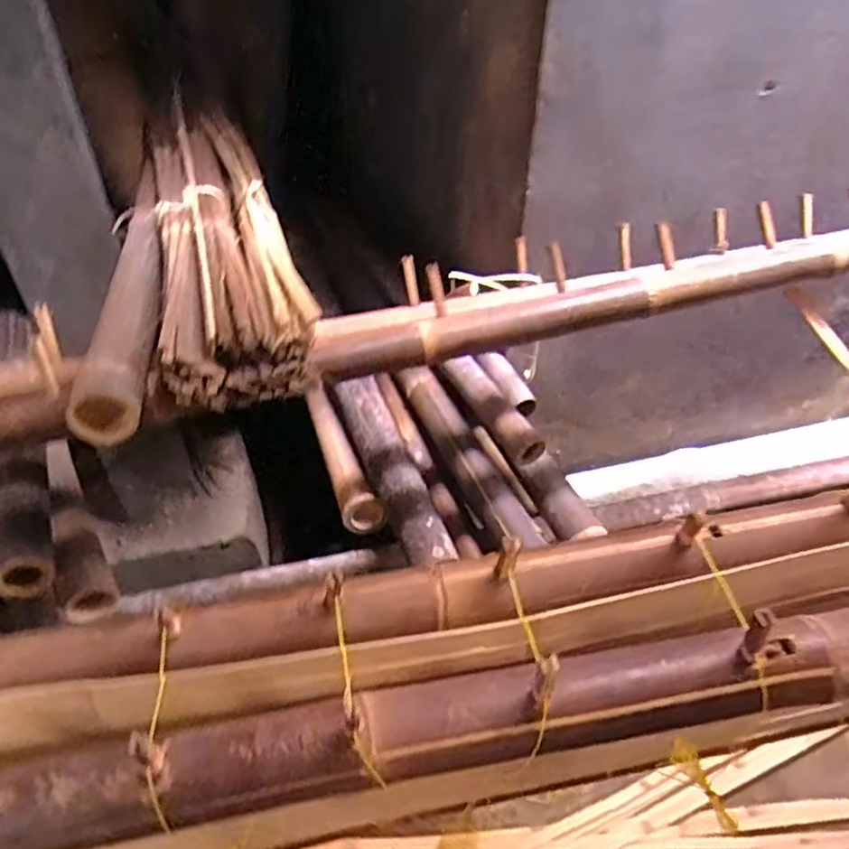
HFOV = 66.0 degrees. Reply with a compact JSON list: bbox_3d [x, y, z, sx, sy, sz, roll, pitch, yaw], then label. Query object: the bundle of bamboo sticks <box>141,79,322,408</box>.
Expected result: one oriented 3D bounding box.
[{"bbox_3d":[-0.336,-0.314,1.045,0.180,0.108,0.865,-13,45,-14],"label":"bundle of bamboo sticks"}]

